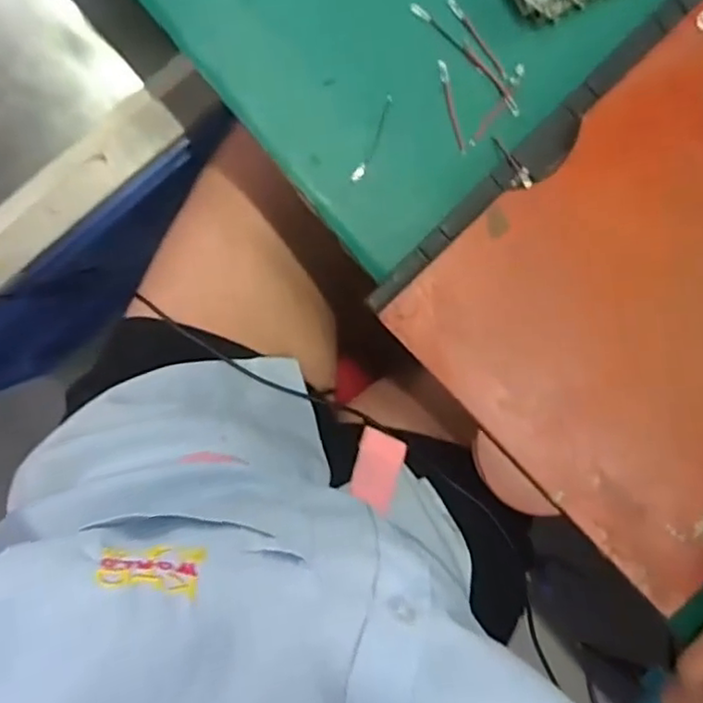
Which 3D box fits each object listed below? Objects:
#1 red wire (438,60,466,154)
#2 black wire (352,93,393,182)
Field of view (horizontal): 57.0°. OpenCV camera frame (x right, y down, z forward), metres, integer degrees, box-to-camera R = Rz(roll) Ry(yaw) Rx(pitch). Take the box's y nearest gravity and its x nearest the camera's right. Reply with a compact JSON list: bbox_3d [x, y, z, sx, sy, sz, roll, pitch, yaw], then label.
[{"bbox_3d":[0.053,-0.130,0.344,0.005,0.004,0.049,-15,96,-5],"label":"red wire"},{"bbox_3d":[0.012,-0.114,0.345,0.006,0.005,0.049,24,91,-8],"label":"black wire"}]

